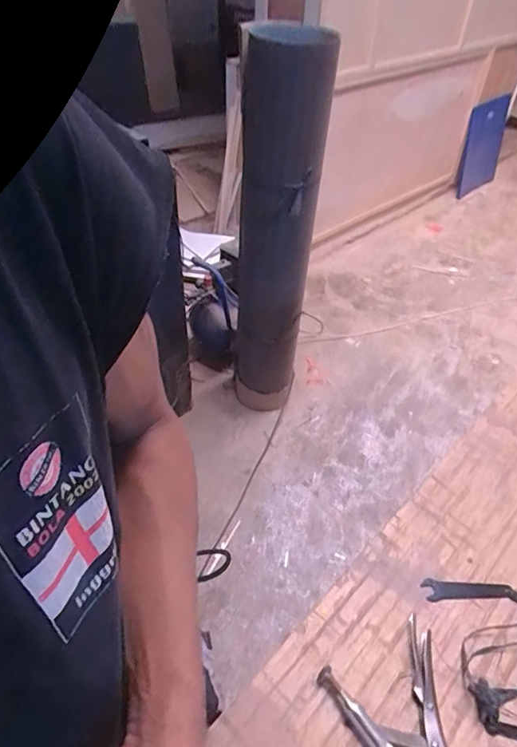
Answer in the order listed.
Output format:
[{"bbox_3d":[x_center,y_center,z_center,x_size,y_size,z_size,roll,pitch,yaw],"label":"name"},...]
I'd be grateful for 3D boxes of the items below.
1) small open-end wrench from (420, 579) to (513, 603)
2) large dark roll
[{"bbox_3d":[0.265,0.275,0.611,0.111,0.004,0.026,1,44,-3],"label":"small open-end wrench"},{"bbox_3d":[0.040,-0.349,1.461,0.248,1.154,0.261,1,44,-3],"label":"large dark roll"}]

